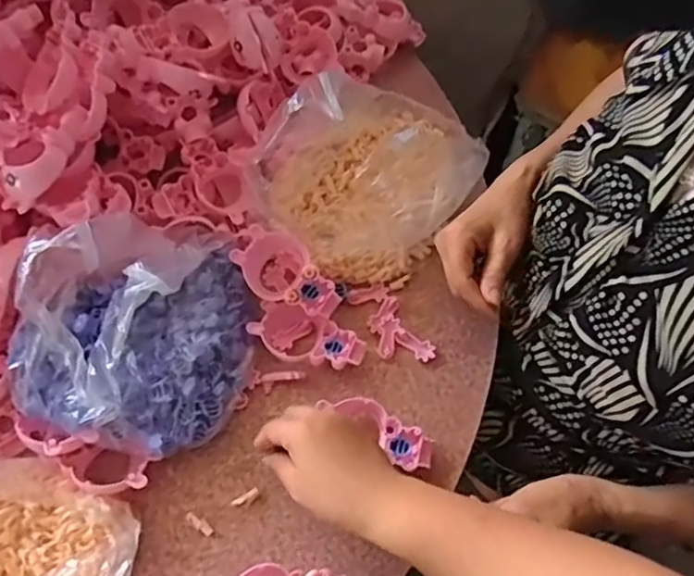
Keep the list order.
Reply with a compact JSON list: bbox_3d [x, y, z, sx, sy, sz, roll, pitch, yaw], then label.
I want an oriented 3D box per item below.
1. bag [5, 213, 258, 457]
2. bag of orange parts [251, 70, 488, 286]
[{"bbox_3d":[-0.177,0.021,0.489,0.182,0.124,0.197,12,68,4],"label":"bag"},{"bbox_3d":[0.018,-0.130,0.601,0.205,0.058,0.236,38,72,13],"label":"bag of orange parts"}]

